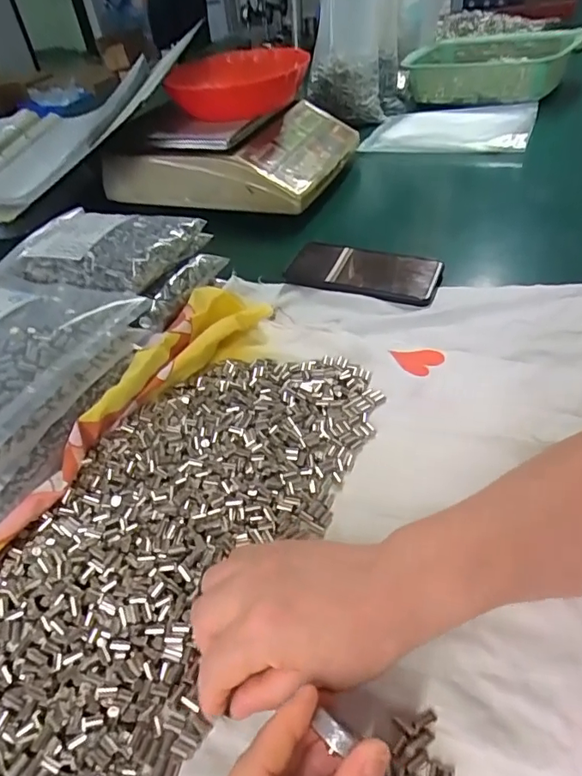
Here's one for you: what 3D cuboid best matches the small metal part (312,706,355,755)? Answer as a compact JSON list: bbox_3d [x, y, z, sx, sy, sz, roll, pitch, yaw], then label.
[{"bbox_3d":[0.016,0.141,0.210,0.016,0.004,0.010,32,53,30],"label":"small metal part"}]

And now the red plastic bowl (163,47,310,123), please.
[{"bbox_3d":[-0.080,-0.466,0.771,0.195,0.061,0.195,-4,43,4],"label":"red plastic bowl"}]

